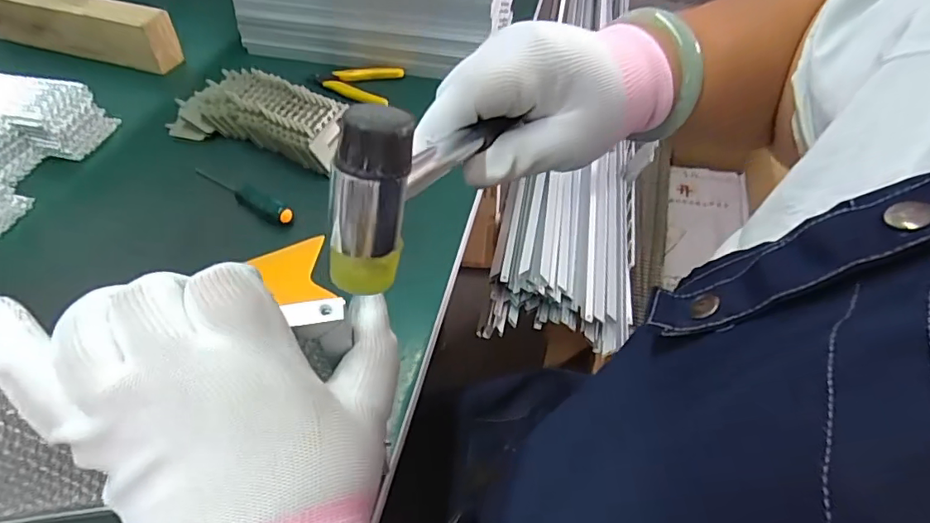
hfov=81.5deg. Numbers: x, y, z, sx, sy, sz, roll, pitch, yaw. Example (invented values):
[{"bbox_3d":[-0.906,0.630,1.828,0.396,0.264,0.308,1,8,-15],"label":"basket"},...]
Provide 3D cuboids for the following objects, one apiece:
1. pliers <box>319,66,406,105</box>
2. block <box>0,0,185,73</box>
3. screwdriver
[{"bbox_3d":[-0.144,-0.231,0.693,0.112,0.015,0.078,11,48,8],"label":"pliers"},{"bbox_3d":[-0.508,-0.313,0.710,0.284,0.066,0.051,14,49,11],"label":"block"},{"bbox_3d":[-0.224,-0.069,0.531,0.138,0.016,0.019,28,53,22],"label":"screwdriver"}]

